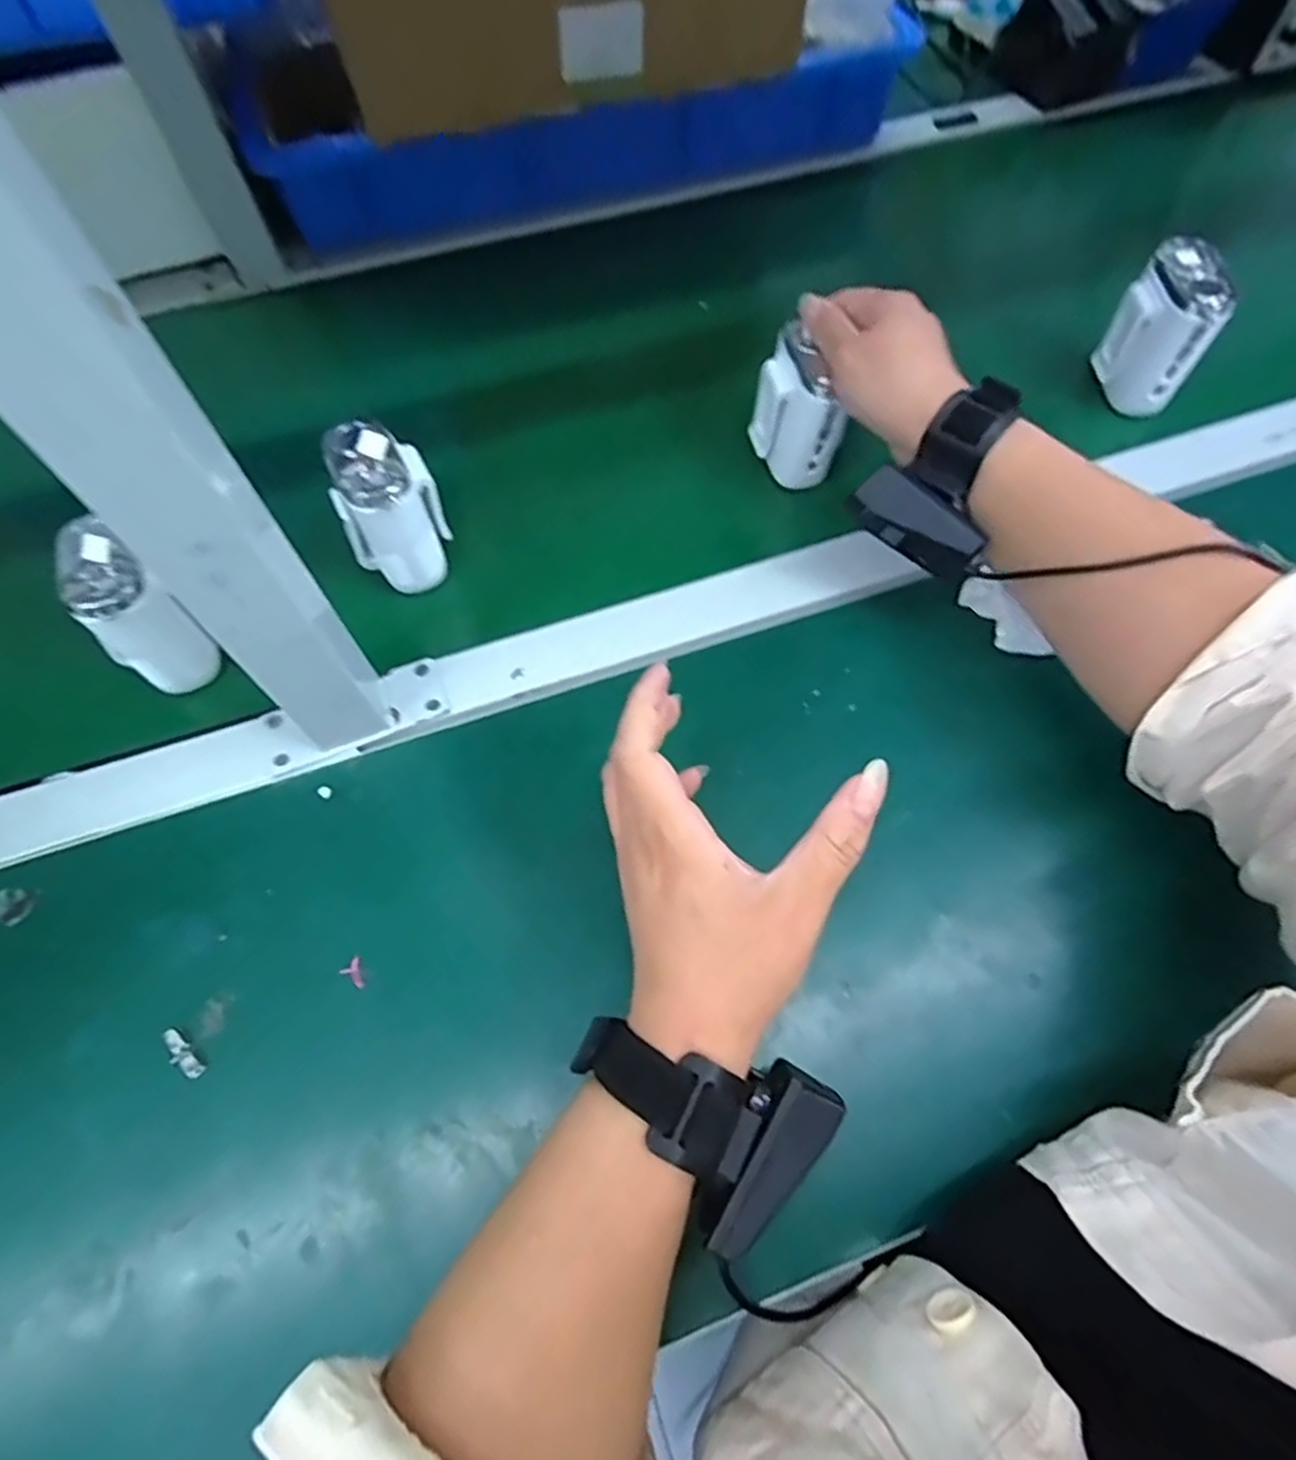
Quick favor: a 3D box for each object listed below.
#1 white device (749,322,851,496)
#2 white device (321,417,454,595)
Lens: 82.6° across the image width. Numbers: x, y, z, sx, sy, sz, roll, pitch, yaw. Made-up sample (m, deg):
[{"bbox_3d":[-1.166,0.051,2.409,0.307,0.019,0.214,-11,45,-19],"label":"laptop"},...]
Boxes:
[{"bbox_3d":[0.092,-0.198,0.469,0.030,0.079,0.062,-30,68,-12],"label":"white device"},{"bbox_3d":[-0.153,-0.132,0.431,0.056,0.084,0.064,-26,67,-10],"label":"white device"}]

